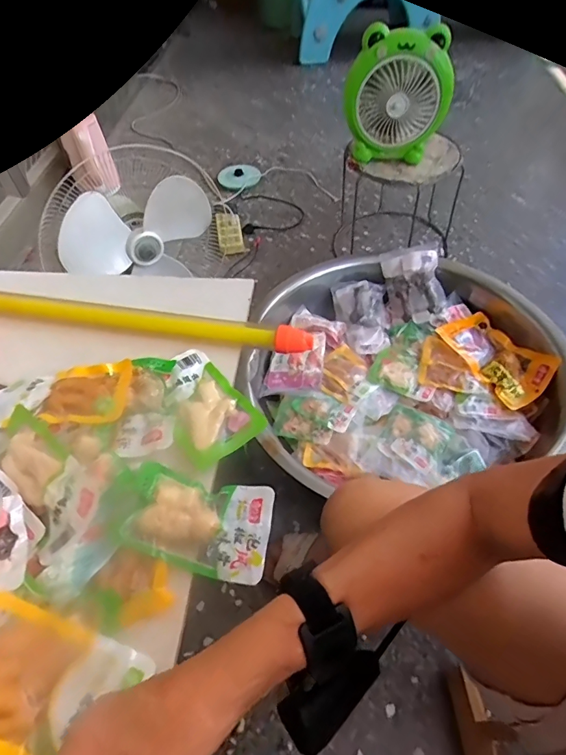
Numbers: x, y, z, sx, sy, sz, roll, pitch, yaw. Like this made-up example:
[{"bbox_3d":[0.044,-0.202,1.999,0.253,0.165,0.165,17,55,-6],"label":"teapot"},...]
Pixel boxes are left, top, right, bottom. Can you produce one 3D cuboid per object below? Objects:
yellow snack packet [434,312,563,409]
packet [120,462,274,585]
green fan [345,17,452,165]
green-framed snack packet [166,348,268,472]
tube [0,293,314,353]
[{"bbox_3d":[0.443,-0.055,0.931,0.126,0.070,0.240,-24,55,-15],"label":"yellow snack packet"},{"bbox_3d":[-0.070,0.119,0.377,0.117,0.029,0.079,5,53,7],"label":"packet"},{"bbox_3d":[0.261,-0.642,1.030,0.239,0.249,0.095,6,53,7],"label":"green fan"},{"bbox_3d":[-0.084,0.024,0.462,0.076,0.018,0.141,-28,56,-18],"label":"green-framed snack packet"},{"bbox_3d":[-0.234,-0.075,0.540,0.540,0.029,0.033,8,53,9],"label":"tube"}]

